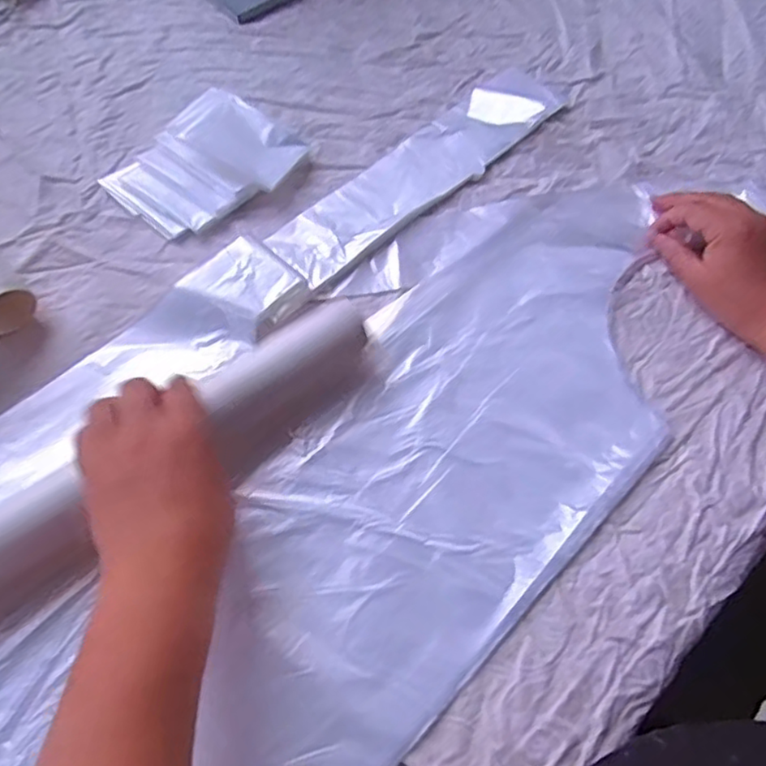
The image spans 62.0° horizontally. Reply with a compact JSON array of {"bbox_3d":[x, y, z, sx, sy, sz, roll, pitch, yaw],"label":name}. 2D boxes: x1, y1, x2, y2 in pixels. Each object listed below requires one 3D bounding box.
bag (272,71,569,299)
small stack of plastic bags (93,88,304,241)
[{"bbox_3d":[0.037,-0.177,0.514,0.067,0.017,0.292,40,67,17],"label":"bag"},{"bbox_3d":[-0.139,-0.173,0.498,0.105,0.031,0.129,37,66,15],"label":"small stack of plastic bags"}]

